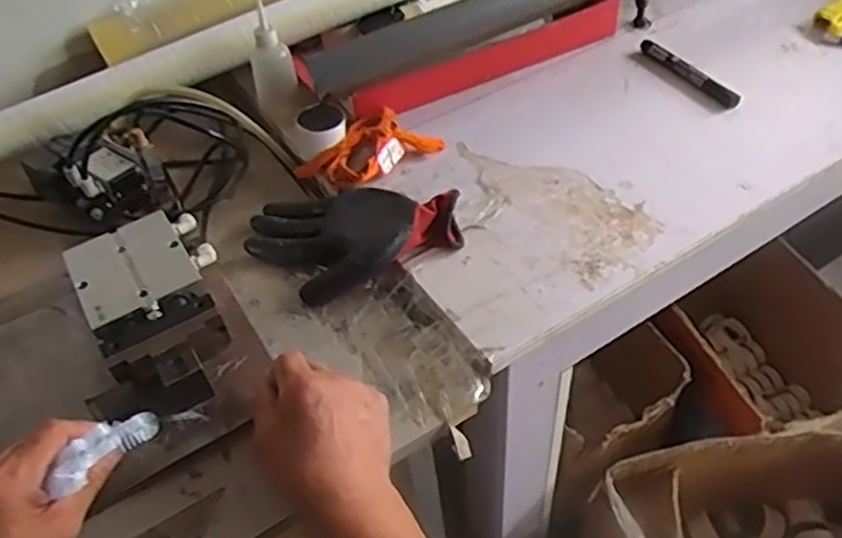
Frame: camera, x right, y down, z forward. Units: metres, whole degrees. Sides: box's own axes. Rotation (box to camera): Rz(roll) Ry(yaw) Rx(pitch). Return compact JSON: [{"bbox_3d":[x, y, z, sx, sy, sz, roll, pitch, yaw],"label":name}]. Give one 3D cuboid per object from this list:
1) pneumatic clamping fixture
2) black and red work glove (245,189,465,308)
[{"bbox_3d":[-0.227,0.039,0.609,0.119,0.050,0.209,-22,49,-13],"label":"pneumatic clamping fixture"},{"bbox_3d":[-0.069,-0.028,0.655,0.207,0.039,0.118,4,48,10],"label":"black and red work glove"}]

